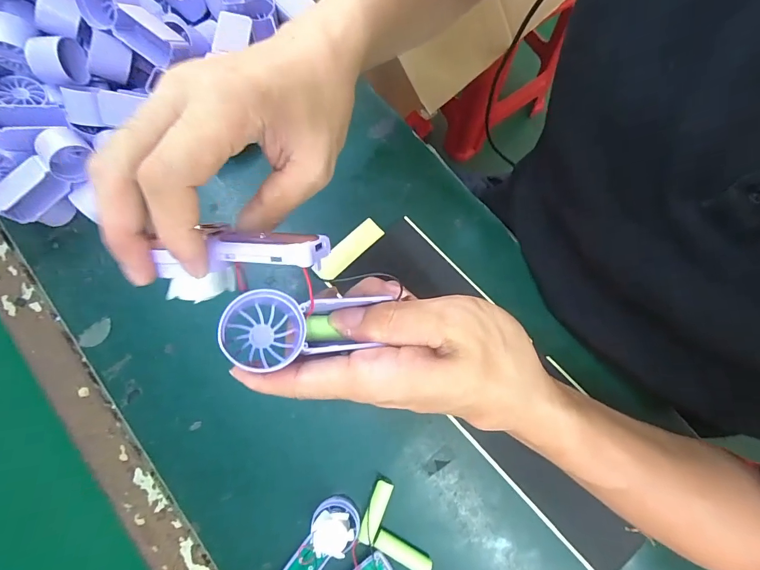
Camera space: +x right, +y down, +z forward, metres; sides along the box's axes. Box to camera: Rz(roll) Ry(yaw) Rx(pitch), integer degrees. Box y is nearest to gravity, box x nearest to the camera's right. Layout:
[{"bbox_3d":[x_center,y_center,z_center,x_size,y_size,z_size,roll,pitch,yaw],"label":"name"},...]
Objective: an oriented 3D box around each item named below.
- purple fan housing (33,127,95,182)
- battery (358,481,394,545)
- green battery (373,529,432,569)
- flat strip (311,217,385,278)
[{"bbox_3d":[-0.289,-0.119,0.354,0.030,0.038,0.041,30,79,6],"label":"purple fan housing"},{"bbox_3d":[-0.003,0.193,0.329,0.015,0.013,0.049,19,78,4],"label":"battery"},{"bbox_3d":[0.019,0.226,0.323,0.051,0.011,0.014,29,79,6],"label":"green battery"},{"bbox_3d":[-0.032,-0.036,0.386,0.078,0.007,0.027,-42,81,-9],"label":"flat strip"}]

